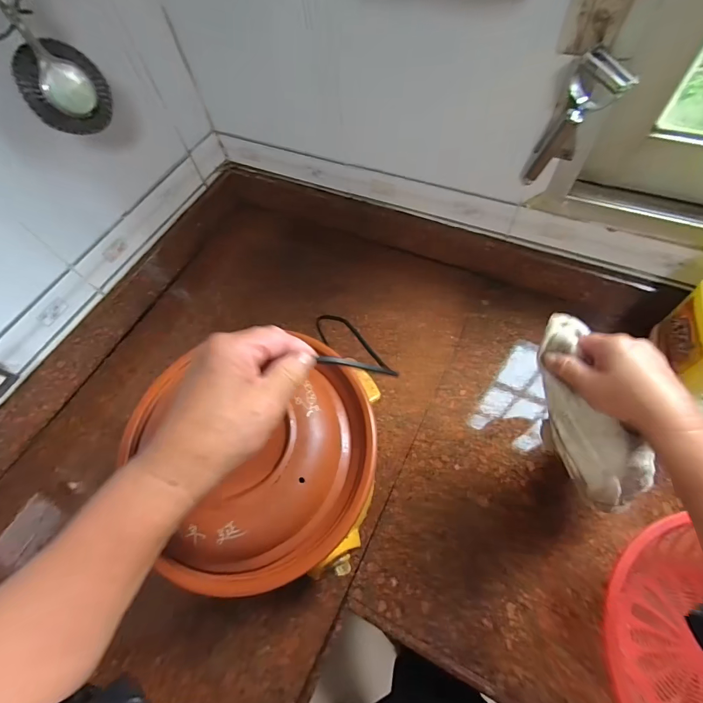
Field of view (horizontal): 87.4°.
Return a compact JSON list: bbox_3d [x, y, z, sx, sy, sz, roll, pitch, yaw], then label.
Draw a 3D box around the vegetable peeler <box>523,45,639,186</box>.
[{"bbox_3d":[0.248,-0.270,0.434,0.032,0.165,0.055,-18,85,-8],"label":"vegetable peeler"}]

